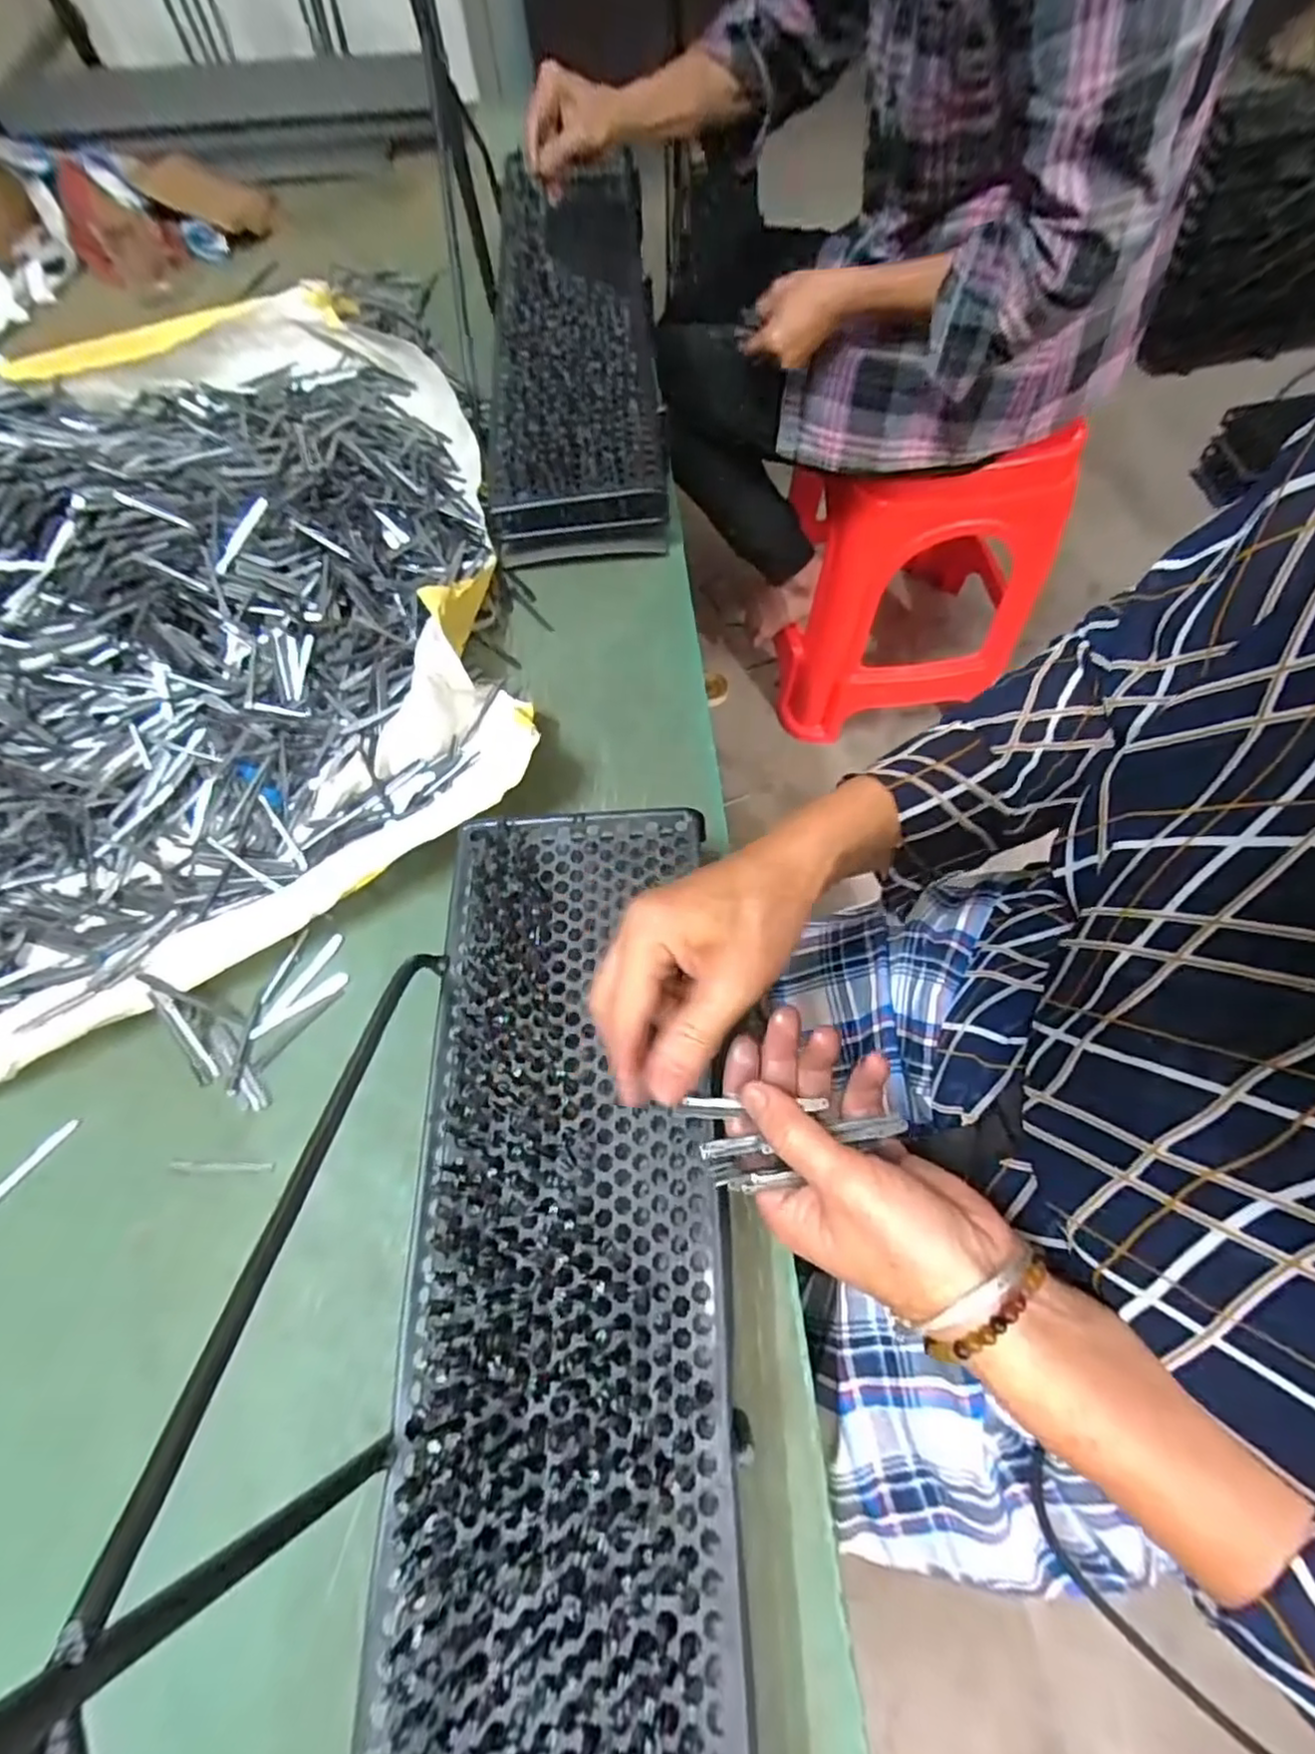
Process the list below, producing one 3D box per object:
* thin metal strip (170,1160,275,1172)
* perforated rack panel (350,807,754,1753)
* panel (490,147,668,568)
[{"bbox_3d":[-0.253,0.168,0.392,0.061,0.004,0.005,0,65,3],"label":"thin metal strip"},{"bbox_3d":[-0.041,0.229,0.276,0.142,0.022,0.583,-3,65,2],"label":"perforated rack panel"},{"bbox_3d":[-0.075,-0.498,0.645,0.148,0.092,0.447,-3,65,1],"label":"panel"}]

